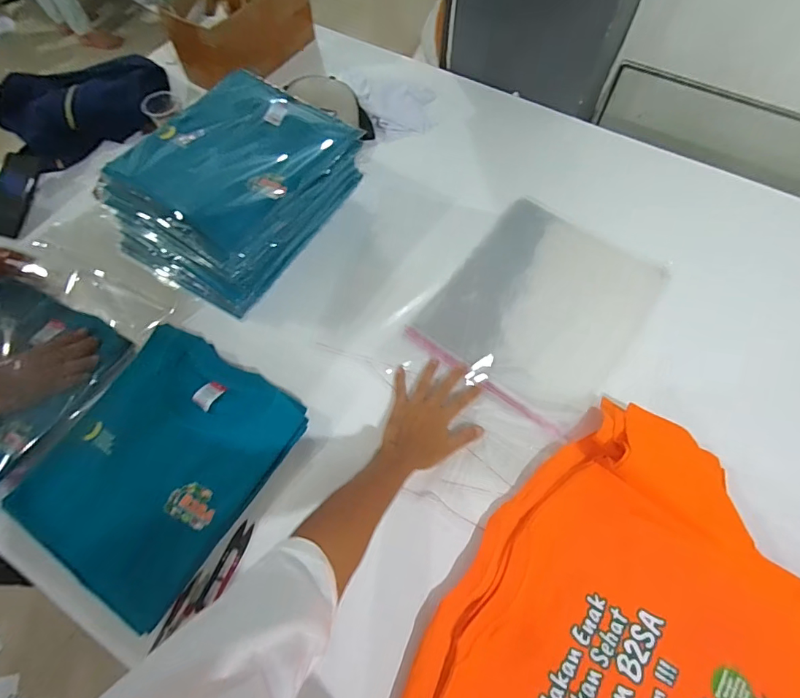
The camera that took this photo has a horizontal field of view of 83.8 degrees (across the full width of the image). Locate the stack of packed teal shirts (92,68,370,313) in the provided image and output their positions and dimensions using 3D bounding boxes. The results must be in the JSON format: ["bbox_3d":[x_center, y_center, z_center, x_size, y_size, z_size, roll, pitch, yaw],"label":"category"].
[{"bbox_3d":[-0.285,-0.283,0.786,0.298,0.160,0.357,32,68,15],"label":"stack of packed teal shirts"}]

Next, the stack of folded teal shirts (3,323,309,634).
[{"bbox_3d":[-0.341,0.151,0.639,0.291,0.031,0.327,29,67,14],"label":"stack of folded teal shirts"}]

